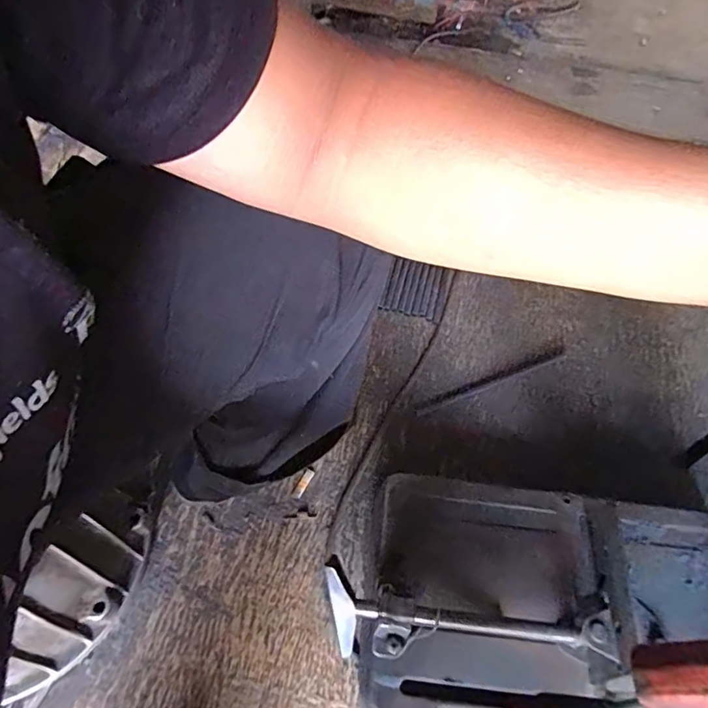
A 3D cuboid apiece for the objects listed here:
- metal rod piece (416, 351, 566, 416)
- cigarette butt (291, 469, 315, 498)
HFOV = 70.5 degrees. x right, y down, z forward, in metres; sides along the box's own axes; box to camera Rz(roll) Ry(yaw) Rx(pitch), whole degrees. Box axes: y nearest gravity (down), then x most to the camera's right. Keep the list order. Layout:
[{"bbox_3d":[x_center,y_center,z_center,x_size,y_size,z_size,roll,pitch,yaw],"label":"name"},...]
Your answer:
[{"bbox_3d":[0.217,0.042,0.781,0.270,0.009,0.015,-18,58,-16],"label":"metal rod piece"},{"bbox_3d":[-0.068,0.174,0.672,0.014,0.004,0.043,27,57,15],"label":"cigarette butt"}]

